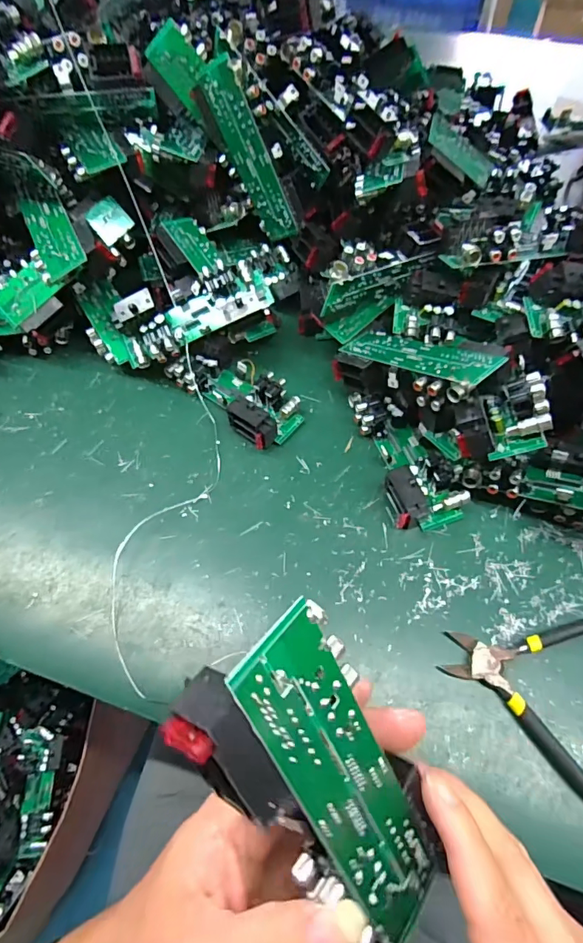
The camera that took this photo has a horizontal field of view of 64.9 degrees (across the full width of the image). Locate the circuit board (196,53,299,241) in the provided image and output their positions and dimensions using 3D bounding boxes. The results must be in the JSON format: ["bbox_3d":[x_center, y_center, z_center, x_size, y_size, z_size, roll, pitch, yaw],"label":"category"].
[{"bbox_3d":[-0.035,-0.290,0.425,0.039,0.144,0.010,1,49,35],"label":"circuit board"}]

